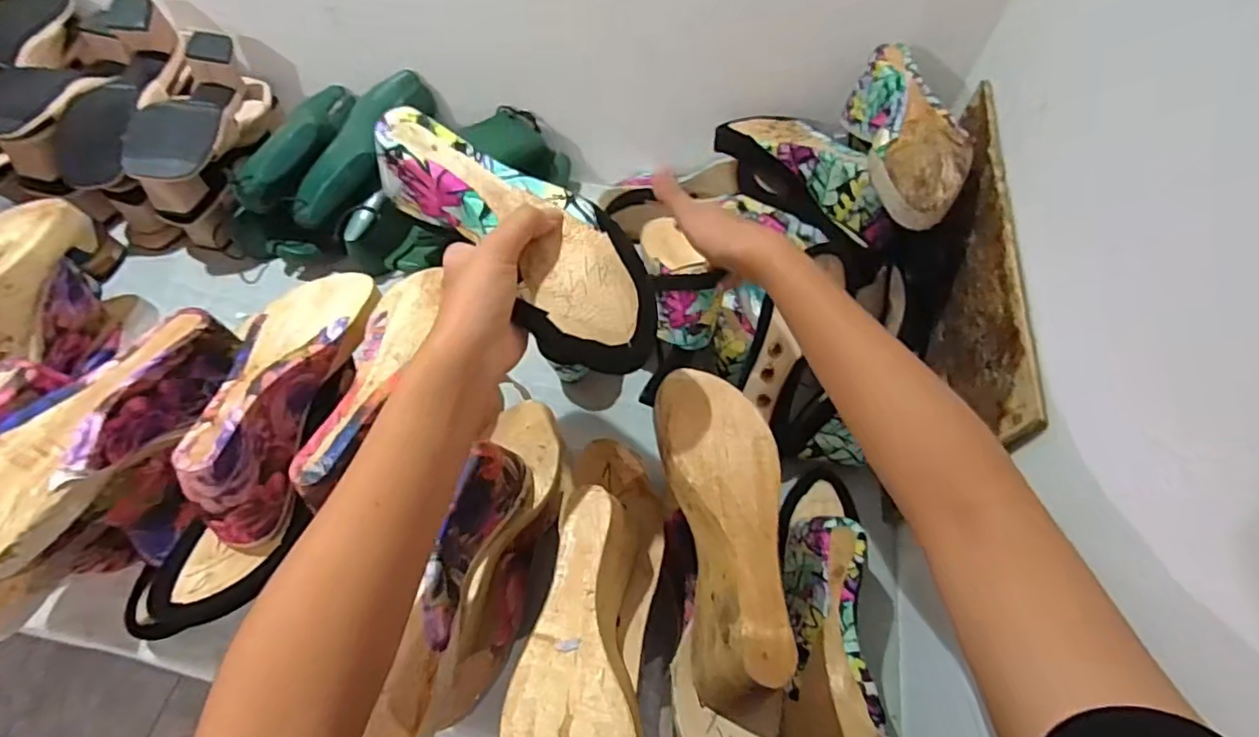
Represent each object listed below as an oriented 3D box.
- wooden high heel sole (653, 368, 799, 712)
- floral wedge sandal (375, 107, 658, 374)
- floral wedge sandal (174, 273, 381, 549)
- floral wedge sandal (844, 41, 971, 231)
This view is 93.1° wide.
[{"bbox_3d":[0.068,0.109,0.426,0.075,0.067,0.216,-7,61,-6],"label":"wooden high heel sole"},{"bbox_3d":[-0.071,-0.079,0.384,0.214,0.063,0.085,41,66,4],"label":"floral wedge sandal"},{"bbox_3d":[-0.272,0.020,0.477,0.083,0.070,0.223,15,61,7],"label":"floral wedge sandal"},{"bbox_3d":[0.259,-0.212,0.569,0.075,0.086,0.215,6,60,2],"label":"floral wedge sandal"}]

